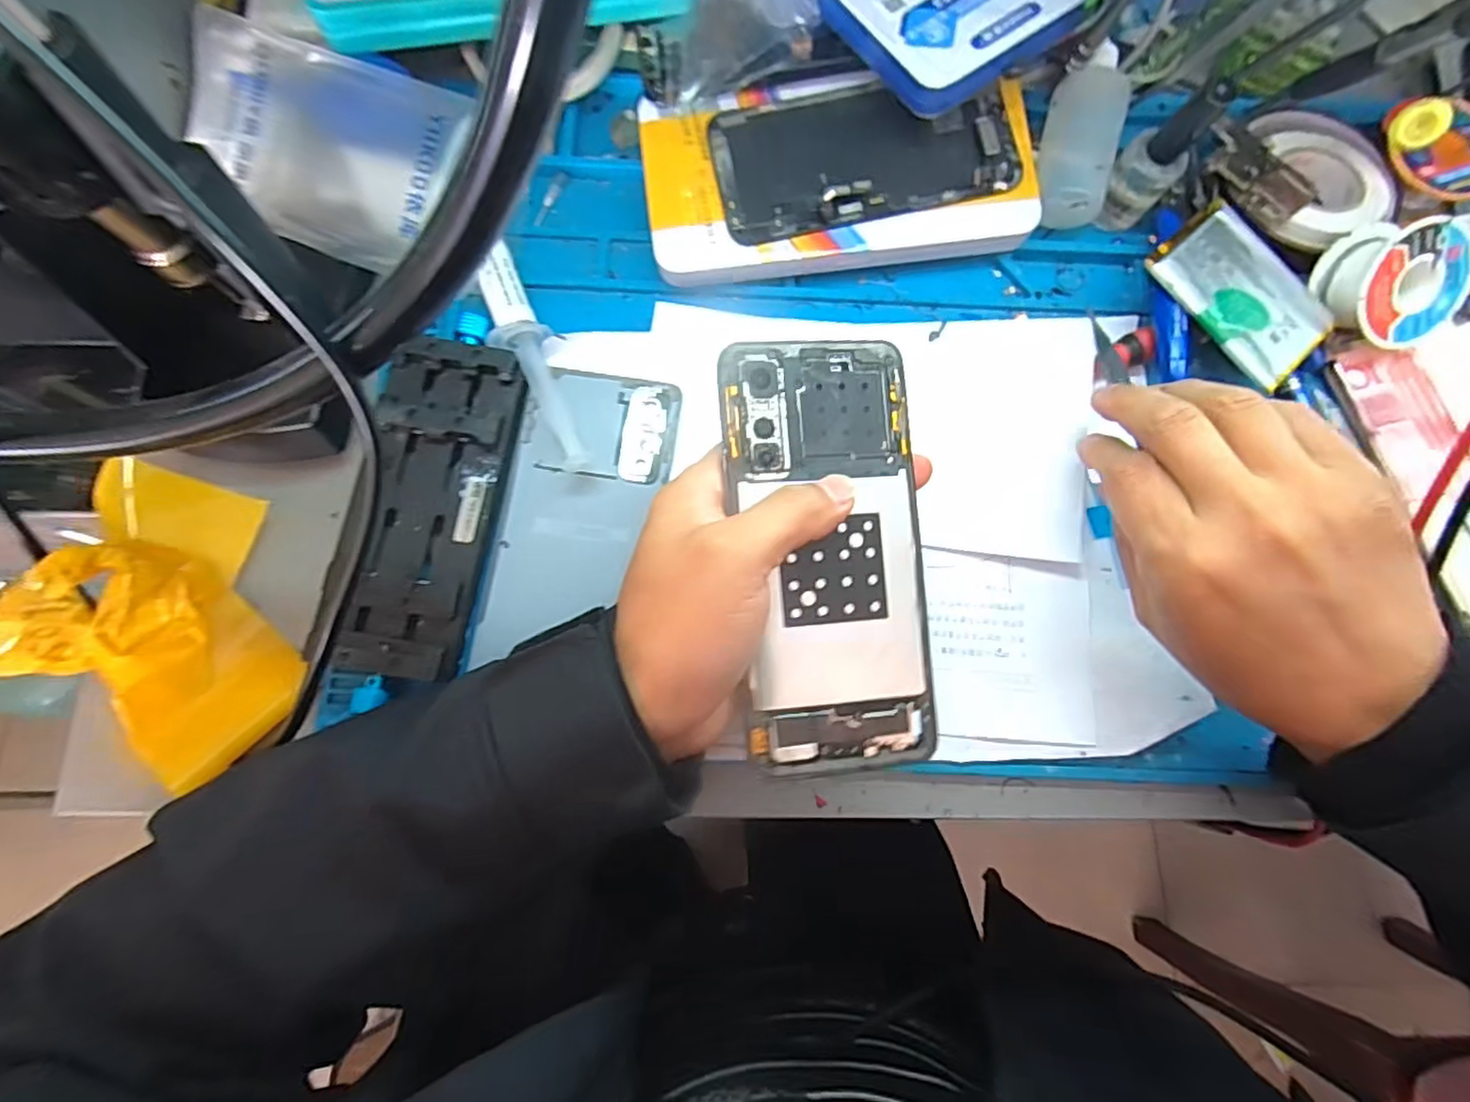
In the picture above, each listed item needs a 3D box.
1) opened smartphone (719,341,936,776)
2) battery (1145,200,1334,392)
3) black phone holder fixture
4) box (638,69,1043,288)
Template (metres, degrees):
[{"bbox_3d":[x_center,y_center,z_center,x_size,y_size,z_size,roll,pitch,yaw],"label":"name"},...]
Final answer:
[{"bbox_3d":[0.036,0.000,0.247,0.070,0.013,0.158,-5,86,0],"label":"opened smartphone"},{"bbox_3d":[0.234,-0.119,0.300,0.057,0.009,0.080,-39,87,-13],"label":"battery"},{"bbox_3d":[-0.135,-0.022,0.289,0.058,0.026,0.147,7,84,1],"label":"black phone holder fixture"},{"bbox_3d":[0.050,-0.185,0.320,0.184,0.025,0.089,-7,84,0],"label":"box"}]

